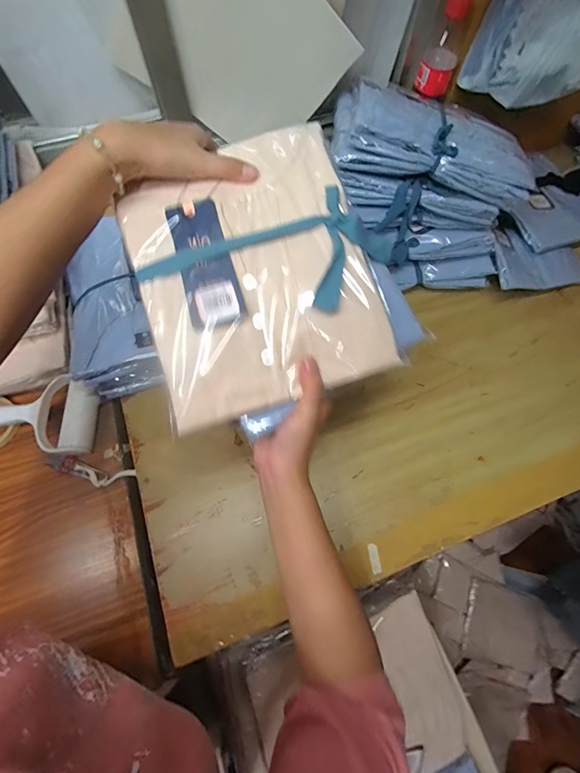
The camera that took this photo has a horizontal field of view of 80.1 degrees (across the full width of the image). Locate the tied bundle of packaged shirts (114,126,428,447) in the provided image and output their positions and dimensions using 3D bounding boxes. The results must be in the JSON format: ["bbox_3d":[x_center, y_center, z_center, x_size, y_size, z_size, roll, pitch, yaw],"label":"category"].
[{"bbox_3d":[-0.029,-0.102,0.316,0.232,0.034,0.254,-28,86,-5],"label":"tied bundle of packaged shirts"}]

